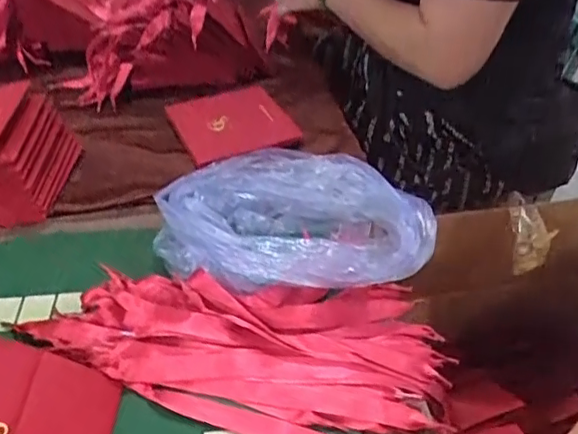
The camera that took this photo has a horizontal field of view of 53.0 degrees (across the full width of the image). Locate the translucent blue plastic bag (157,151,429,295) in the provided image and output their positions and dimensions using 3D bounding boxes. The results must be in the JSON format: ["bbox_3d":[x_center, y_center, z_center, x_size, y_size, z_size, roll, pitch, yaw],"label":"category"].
[{"bbox_3d":[0.006,0.010,0.580,0.270,0.060,0.165,7,42,8],"label":"translucent blue plastic bag"}]

